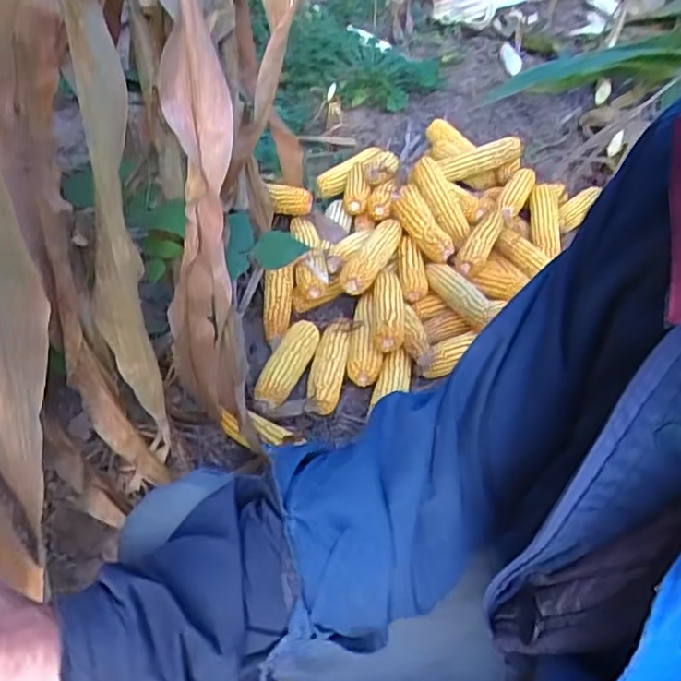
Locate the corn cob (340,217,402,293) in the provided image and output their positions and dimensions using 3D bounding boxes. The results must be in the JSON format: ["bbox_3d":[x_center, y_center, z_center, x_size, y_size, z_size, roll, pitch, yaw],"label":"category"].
[{"bbox_3d":[0.064,-0.156,1.283,0.064,0.053,0.208,25,47,17],"label":"corn cob"}]

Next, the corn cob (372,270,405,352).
[{"bbox_3d":[0.084,-0.053,1.191,0.055,0.058,0.191,5,45,-3],"label":"corn cob"}]

